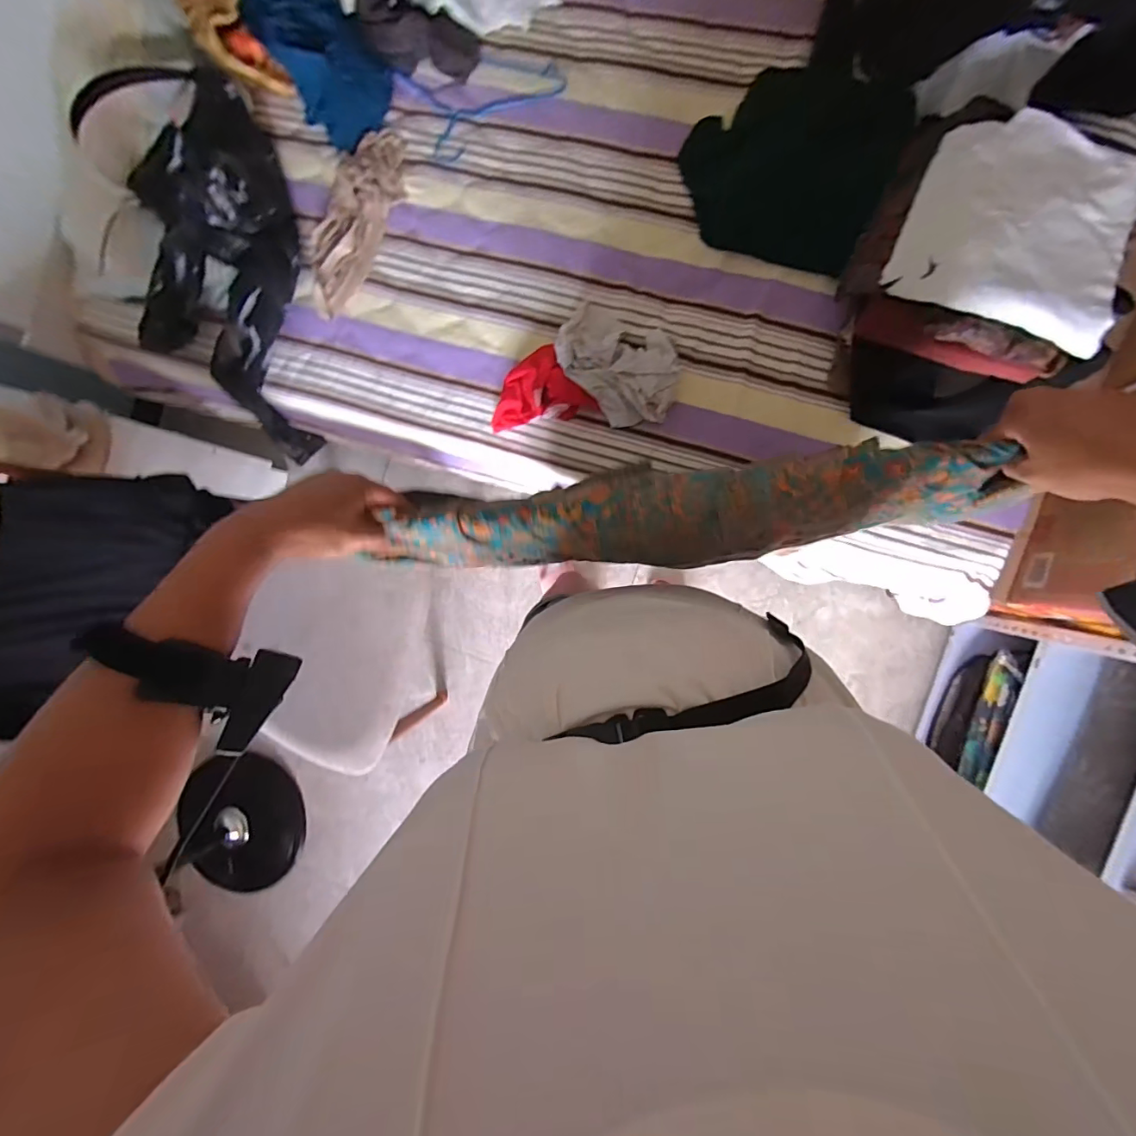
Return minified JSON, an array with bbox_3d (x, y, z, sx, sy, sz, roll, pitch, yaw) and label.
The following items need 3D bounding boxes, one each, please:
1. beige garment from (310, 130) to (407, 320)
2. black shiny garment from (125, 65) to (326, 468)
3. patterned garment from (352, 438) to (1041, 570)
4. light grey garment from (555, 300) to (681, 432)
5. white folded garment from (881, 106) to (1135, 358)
[{"bbox_3d":[-0.434,-0.702,0.989,0.136,0.030,0.368,24,93,7],"label":"beige garment"},{"bbox_3d":[-0.710,-0.622,1.065,0.344,0.264,0.716,5,109,8],"label":"black shiny garment"},{"bbox_3d":[0.101,-0.045,0.478,0.531,0.158,0.079,-5,89,5],"label":"patterned garment"},{"bbox_3d":[0.098,-0.381,0.901,0.180,0.054,0.256,-41,85,6],"label":"light grey garment"},{"bbox_3d":[0.628,-0.477,0.674,0.278,0.049,0.291,24,93,7],"label":"white folded garment"}]

